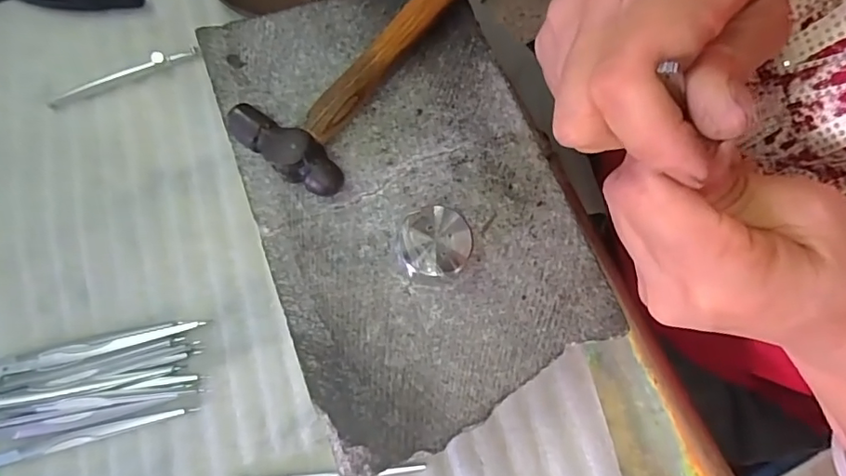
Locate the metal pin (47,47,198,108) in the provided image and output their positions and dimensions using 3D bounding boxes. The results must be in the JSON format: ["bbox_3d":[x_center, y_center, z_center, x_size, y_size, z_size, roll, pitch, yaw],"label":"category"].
[{"bbox_3d":[-0.195,-0.106,0.338,0.097,0.007,0.007,-25,76,-9],"label":"metal pin"}]

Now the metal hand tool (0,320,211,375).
[{"bbox_3d":[-0.176,0.061,0.289,0.109,0.006,0.010,-12,74,-5],"label":"metal hand tool"}]

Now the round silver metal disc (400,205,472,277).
[{"bbox_3d":[0.006,0.004,0.247,0.031,0.021,0.031,0,73,-1],"label":"round silver metal disc"}]

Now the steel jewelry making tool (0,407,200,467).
[{"bbox_3d":[-0.177,0.105,0.277,0.110,0.004,0.006,-13,74,-5],"label":"steel jewelry making tool"}]

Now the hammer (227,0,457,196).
[{"bbox_3d":[-0.031,-0.095,0.275,0.060,0.022,0.152,32,75,8],"label":"hammer"}]

